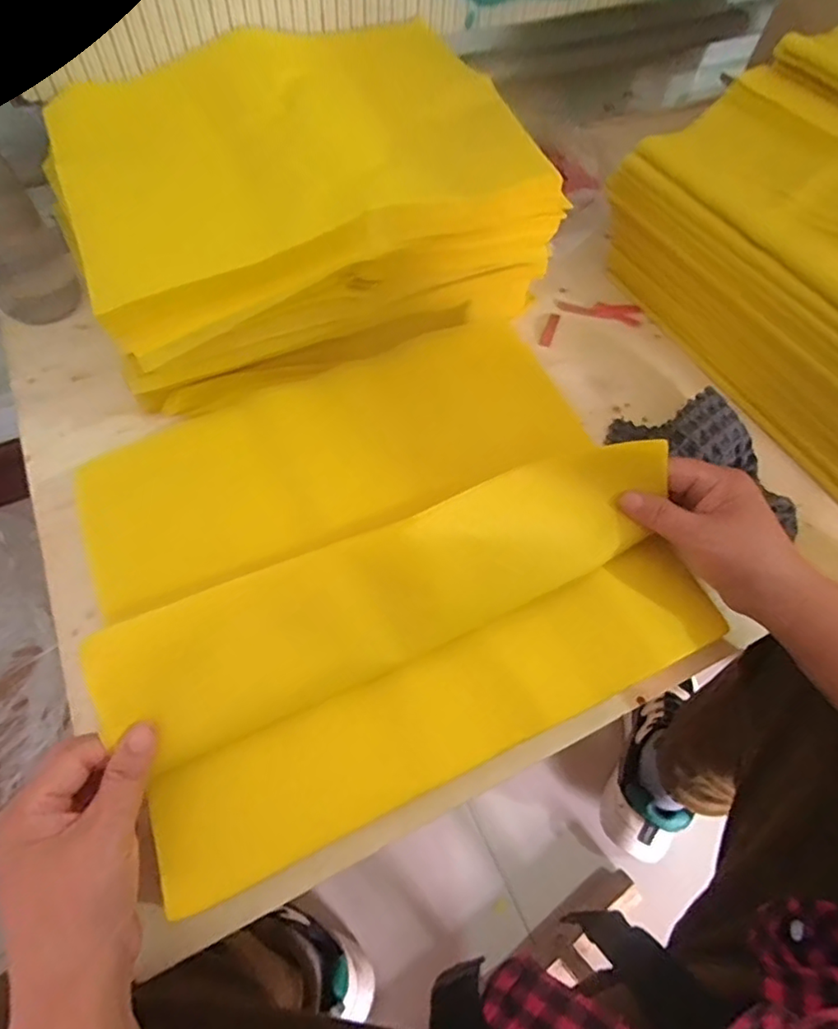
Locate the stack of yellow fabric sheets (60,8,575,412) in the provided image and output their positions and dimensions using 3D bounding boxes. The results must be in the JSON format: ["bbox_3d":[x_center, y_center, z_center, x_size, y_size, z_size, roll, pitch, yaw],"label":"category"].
[{"bbox_3d":[-0.091,-0.269,0.492,0.365,0.141,0.246,-20,63,-13],"label":"stack of yellow fabric sheets"}]

